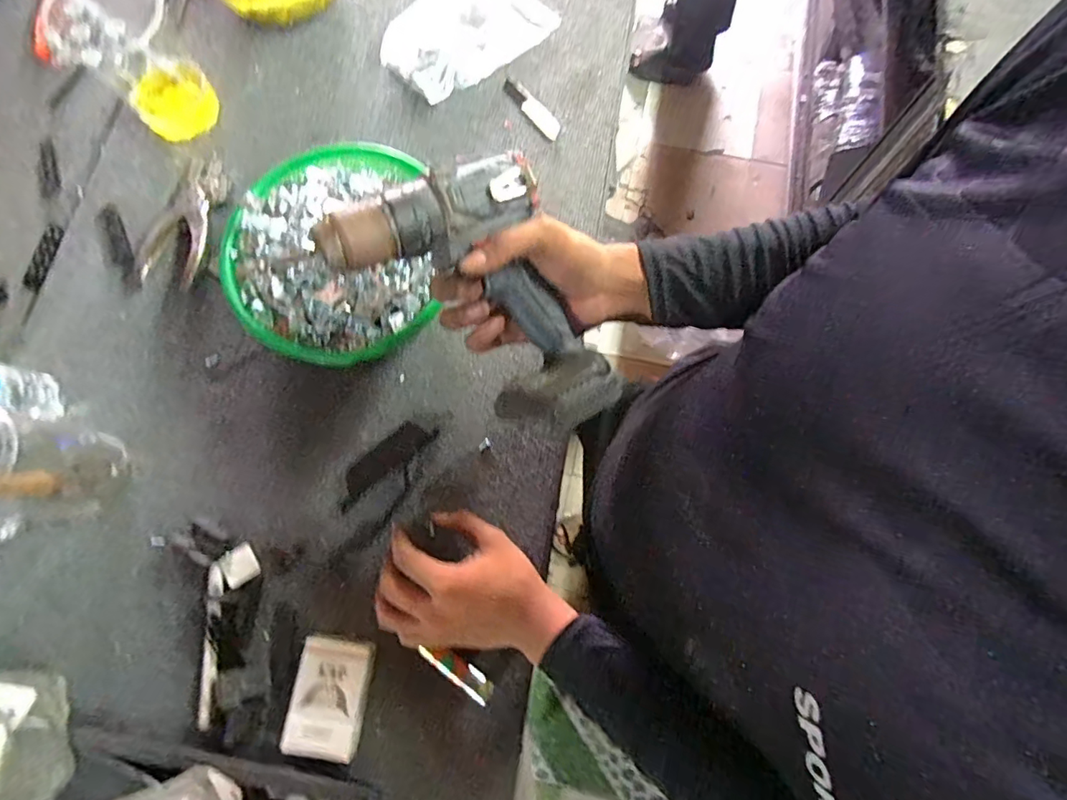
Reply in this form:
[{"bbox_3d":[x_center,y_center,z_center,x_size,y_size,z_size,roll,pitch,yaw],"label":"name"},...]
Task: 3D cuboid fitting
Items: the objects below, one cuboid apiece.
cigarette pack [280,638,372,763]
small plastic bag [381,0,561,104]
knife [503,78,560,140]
[{"bbox_3d":[-0.183,0.267,0.460,0.063,0.024,0.091,5,75,1],"label":"cigarette pack"},{"bbox_3d":[-0.087,-0.474,0.646,0.208,0.029,0.135,-42,79,-10],"label":"small plastic bag"},{"bbox_3d":[-0.004,-0.365,0.636,0.023,0.004,0.101,-38,78,-9],"label":"knife"}]

